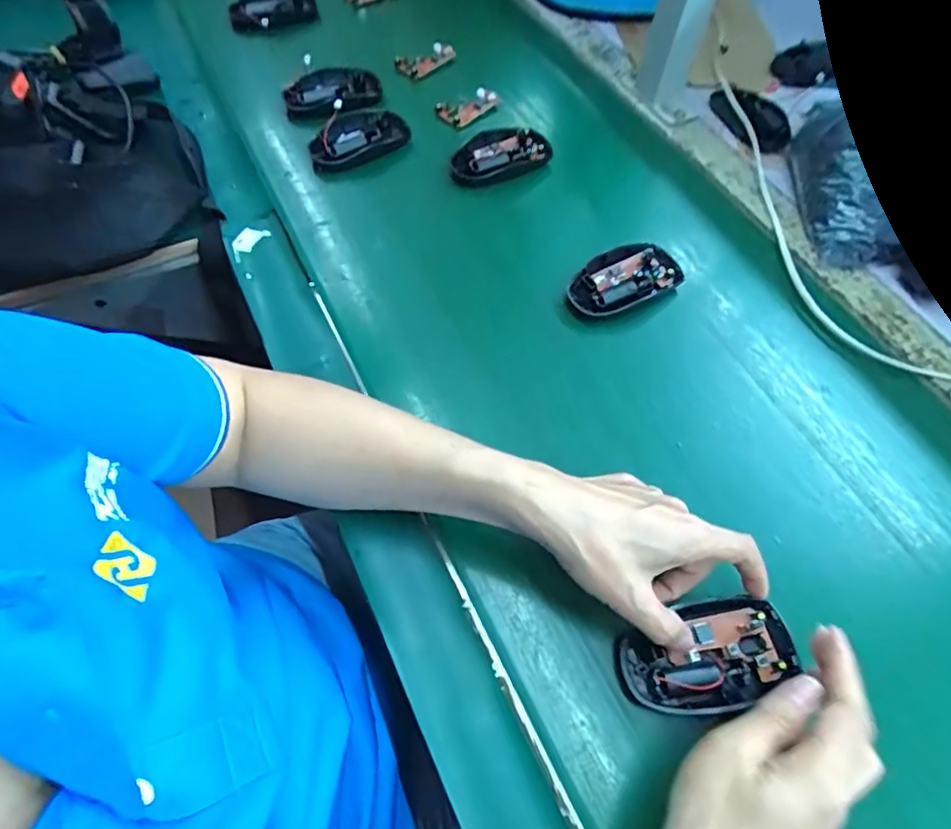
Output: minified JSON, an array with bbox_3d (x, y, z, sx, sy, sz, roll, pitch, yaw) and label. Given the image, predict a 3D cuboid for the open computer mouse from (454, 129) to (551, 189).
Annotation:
[{"bbox_3d":[0.021,-0.255,0.553,0.103,0.016,0.060,-27,65,-15],"label":"open computer mouse"}]

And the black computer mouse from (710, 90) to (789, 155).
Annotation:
[{"bbox_3d":[0.296,-0.316,0.592,0.051,0.025,0.091,-21,63,-12],"label":"black computer mouse"}]

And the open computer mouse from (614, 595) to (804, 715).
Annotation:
[{"bbox_3d":[0.138,0.143,0.333,0.105,0.017,0.058,-9,62,-6],"label":"open computer mouse"}]

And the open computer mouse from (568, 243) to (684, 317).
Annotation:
[{"bbox_3d":[0.125,-0.114,0.481,0.098,0.022,0.056,-27,65,-15],"label":"open computer mouse"}]

